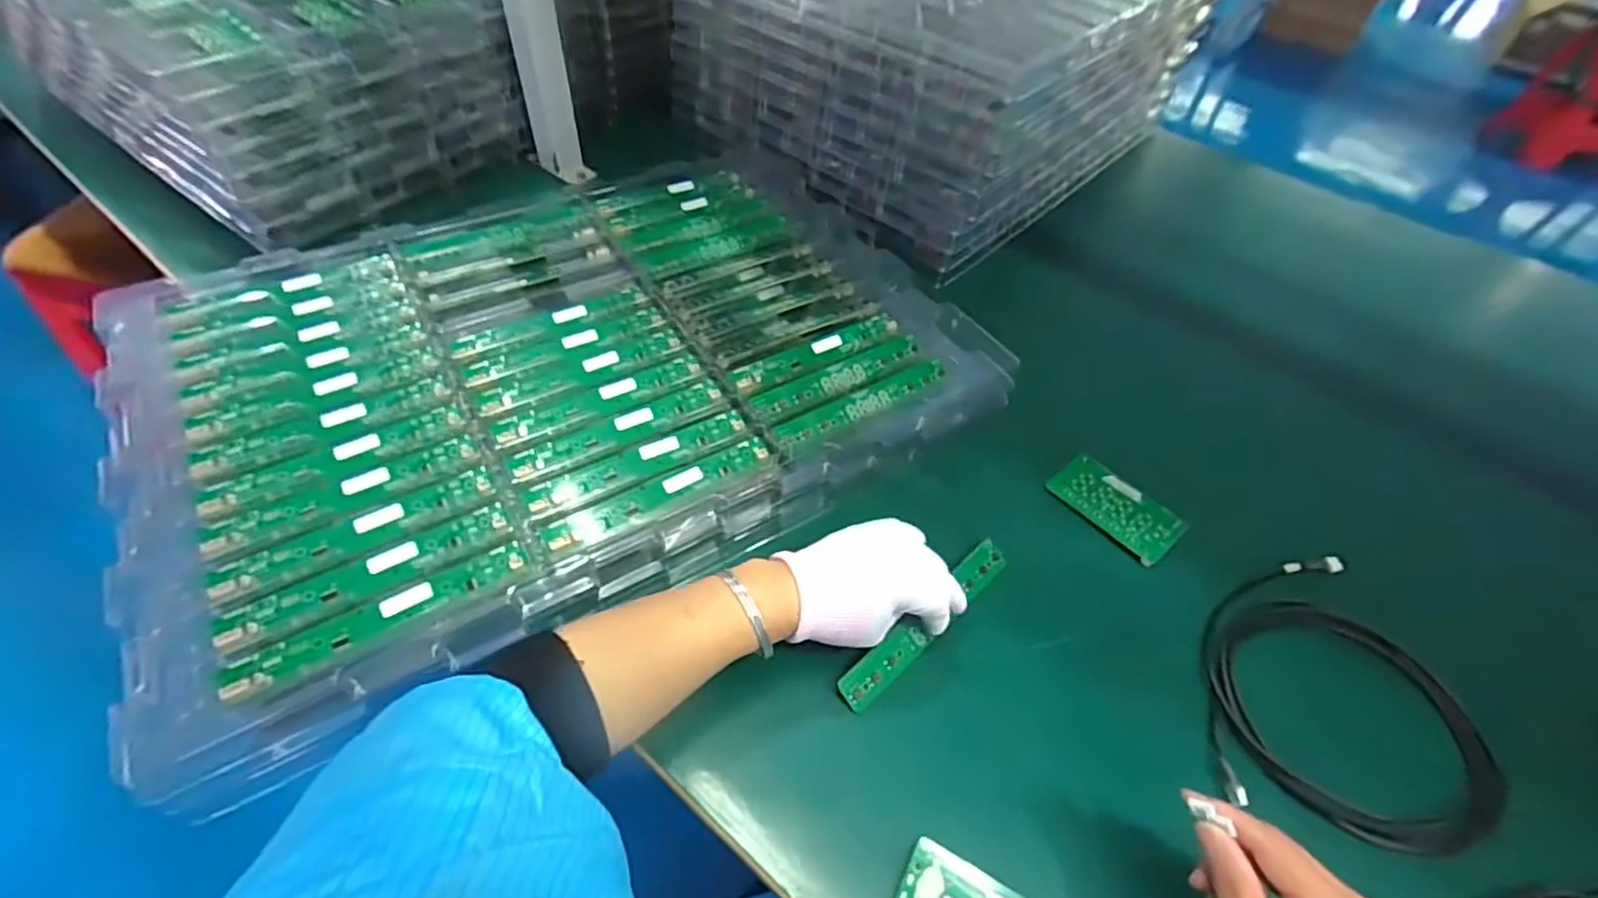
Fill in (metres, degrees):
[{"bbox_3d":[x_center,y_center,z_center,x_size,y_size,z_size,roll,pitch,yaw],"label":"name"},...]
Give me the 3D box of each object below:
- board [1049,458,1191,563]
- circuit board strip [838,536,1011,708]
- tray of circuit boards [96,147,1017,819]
[{"bbox_3d":[0.276,0.049,0.593,0.055,0.007,0.106,-33,58,-20],"label":"board"},{"bbox_3d":[0.096,0.126,0.507,0.179,0.008,0.025,-35,83,-29],"label":"circuit board strip"},{"bbox_3d":[-0.200,-0.083,0.612,0.663,0.056,0.468,-25,57,-24],"label":"tray of circuit boards"}]

